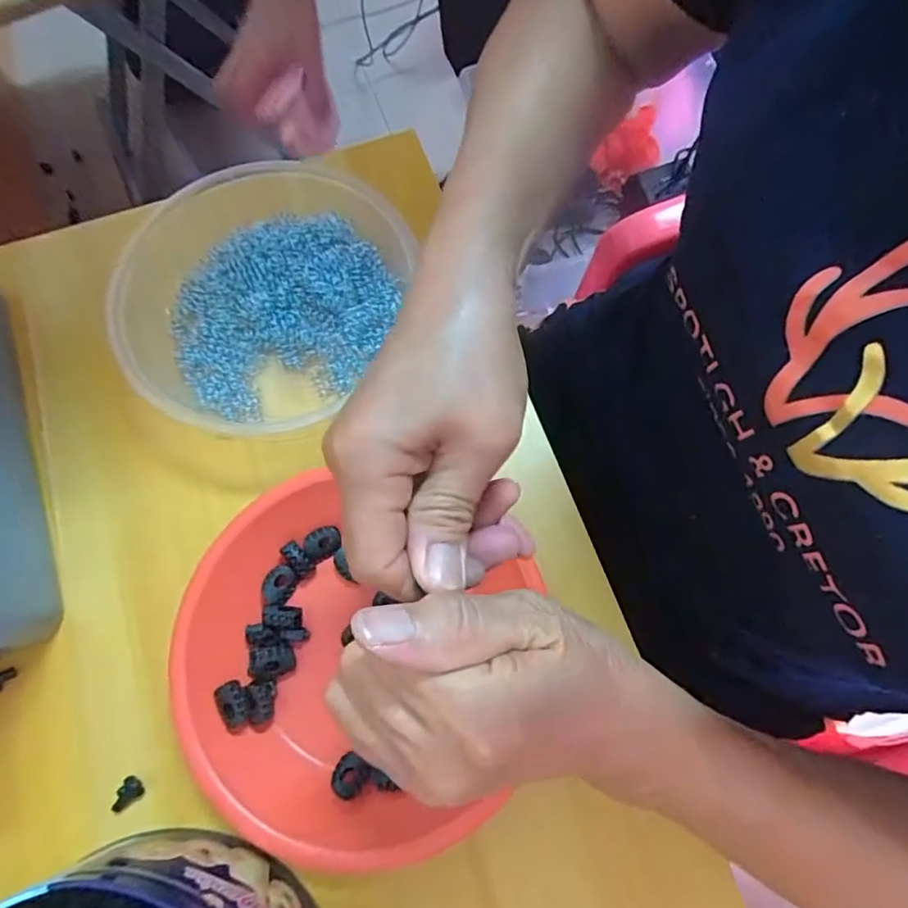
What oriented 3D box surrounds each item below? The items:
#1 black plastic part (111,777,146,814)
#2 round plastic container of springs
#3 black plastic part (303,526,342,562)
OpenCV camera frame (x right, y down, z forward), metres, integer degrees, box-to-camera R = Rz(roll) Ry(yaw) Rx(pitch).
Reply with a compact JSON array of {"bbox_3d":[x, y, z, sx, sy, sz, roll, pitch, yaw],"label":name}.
[{"bbox_3d":[-0.171,0.179,0.295,0.011,0.005,0.016,36,77,11],"label":"black plastic part"},{"bbox_3d":[-0.128,-0.107,0.366,0.171,0.042,0.186,38,77,12],"label":"round plastic container of springs"},{"bbox_3d":[-0.077,0.052,0.329,0.021,0.005,0.017,-31,99,-12],"label":"black plastic part"}]

